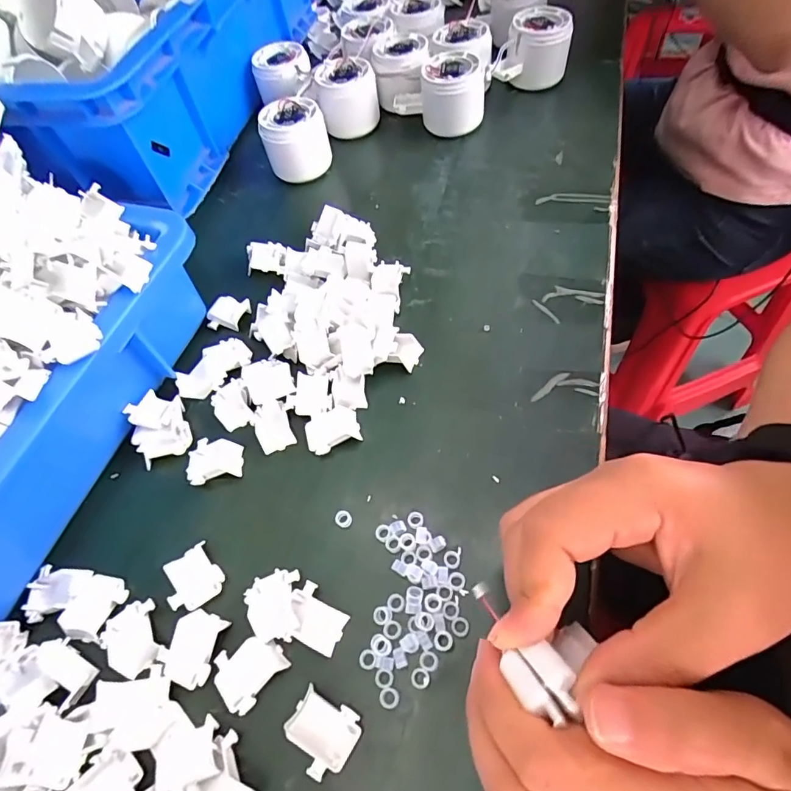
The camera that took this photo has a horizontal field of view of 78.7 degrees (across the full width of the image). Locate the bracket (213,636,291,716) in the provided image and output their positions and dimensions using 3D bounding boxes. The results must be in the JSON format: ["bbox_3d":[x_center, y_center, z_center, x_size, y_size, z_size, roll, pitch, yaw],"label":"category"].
[{"bbox_3d":[-0.075,0.138,0.244,0.030,0.005,0.033,32,68,23],"label":"bracket"}]

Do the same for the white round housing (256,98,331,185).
[{"bbox_3d":[-0.091,-0.234,0.443,0.057,0.051,0.052,-3,59,5],"label":"white round housing"}]

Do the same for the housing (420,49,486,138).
[{"bbox_3d":[0.055,-0.284,0.456,0.057,0.054,0.057,3,60,9],"label":"housing"}]

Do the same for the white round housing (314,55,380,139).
[{"bbox_3d":[-0.046,-0.293,0.477,0.056,0.055,0.056,-3,59,5],"label":"white round housing"}]

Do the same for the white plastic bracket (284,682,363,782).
[{"bbox_3d":[-0.035,0.157,0.225,0.032,0.006,0.029,23,65,19],"label":"white plastic bracket"}]

